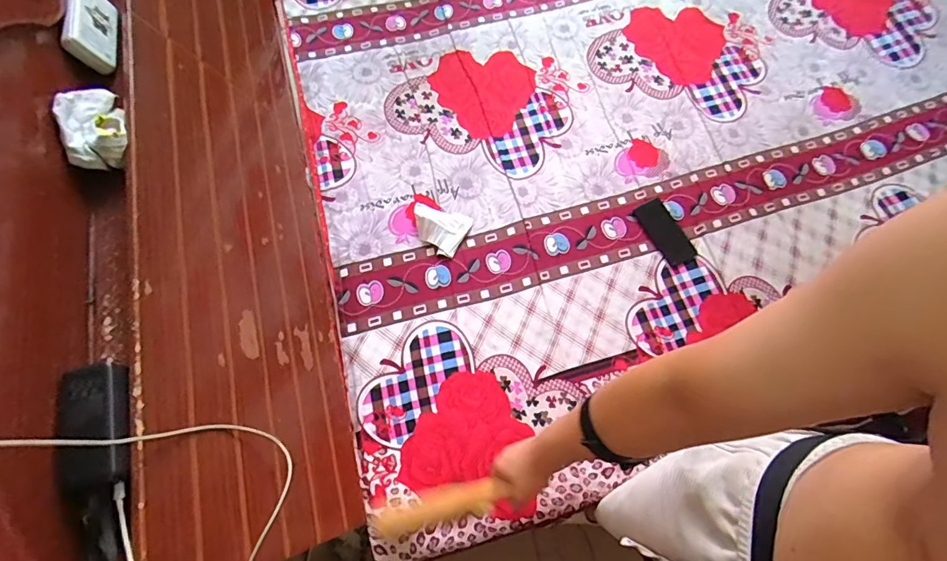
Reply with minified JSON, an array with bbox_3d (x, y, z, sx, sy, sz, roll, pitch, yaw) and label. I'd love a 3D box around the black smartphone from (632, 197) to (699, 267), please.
[{"bbox_3d":[0.461,-0.120,1.048,0.087,0.018,0.165,-28,73,-12],"label":"black smartphone"}]

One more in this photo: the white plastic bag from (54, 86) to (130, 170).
[{"bbox_3d":[-0.536,-0.222,0.615,0.070,0.050,0.141,-26,72,-10],"label":"white plastic bag"}]

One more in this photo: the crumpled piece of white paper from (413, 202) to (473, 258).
[{"bbox_3d":[-0.083,-0.129,1.021,0.135,0.026,0.109,26,70,7],"label":"crumpled piece of white paper"}]

